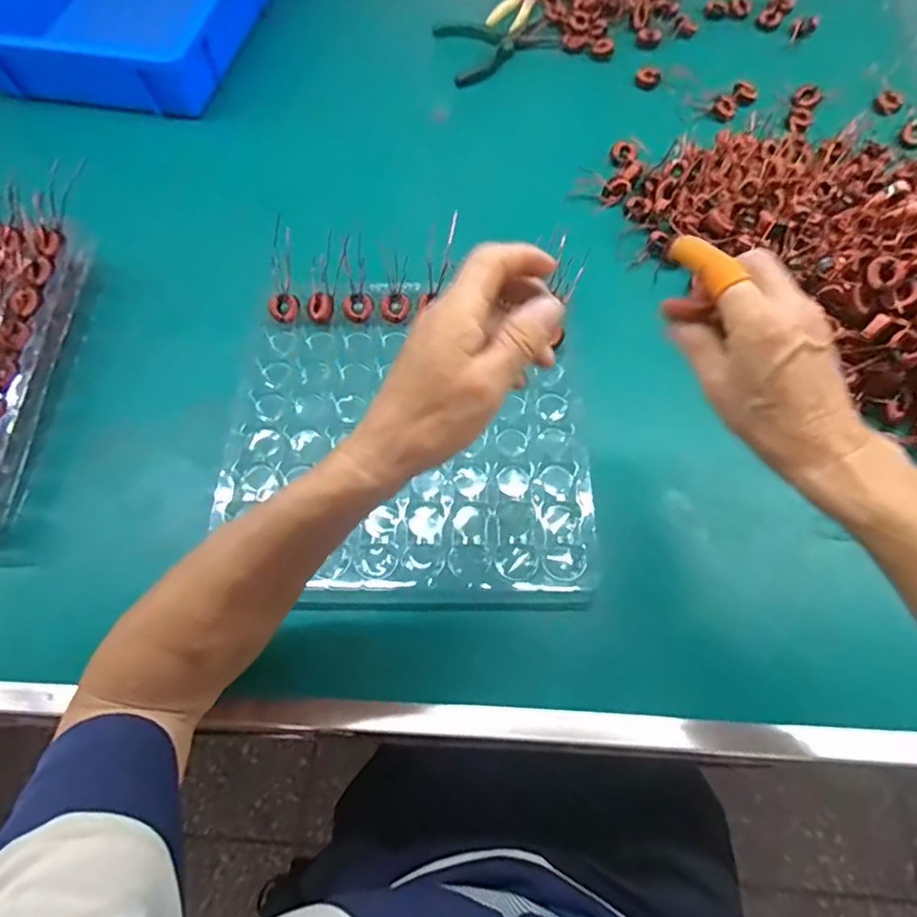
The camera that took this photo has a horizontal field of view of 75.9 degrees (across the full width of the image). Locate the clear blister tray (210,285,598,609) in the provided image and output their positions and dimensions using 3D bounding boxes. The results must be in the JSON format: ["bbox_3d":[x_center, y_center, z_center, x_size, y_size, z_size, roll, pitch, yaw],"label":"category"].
[{"bbox_3d":[-0.043,-0.021,0.483,0.285,0.022,0.278,-2,64,0],"label":"clear blister tray"}]

